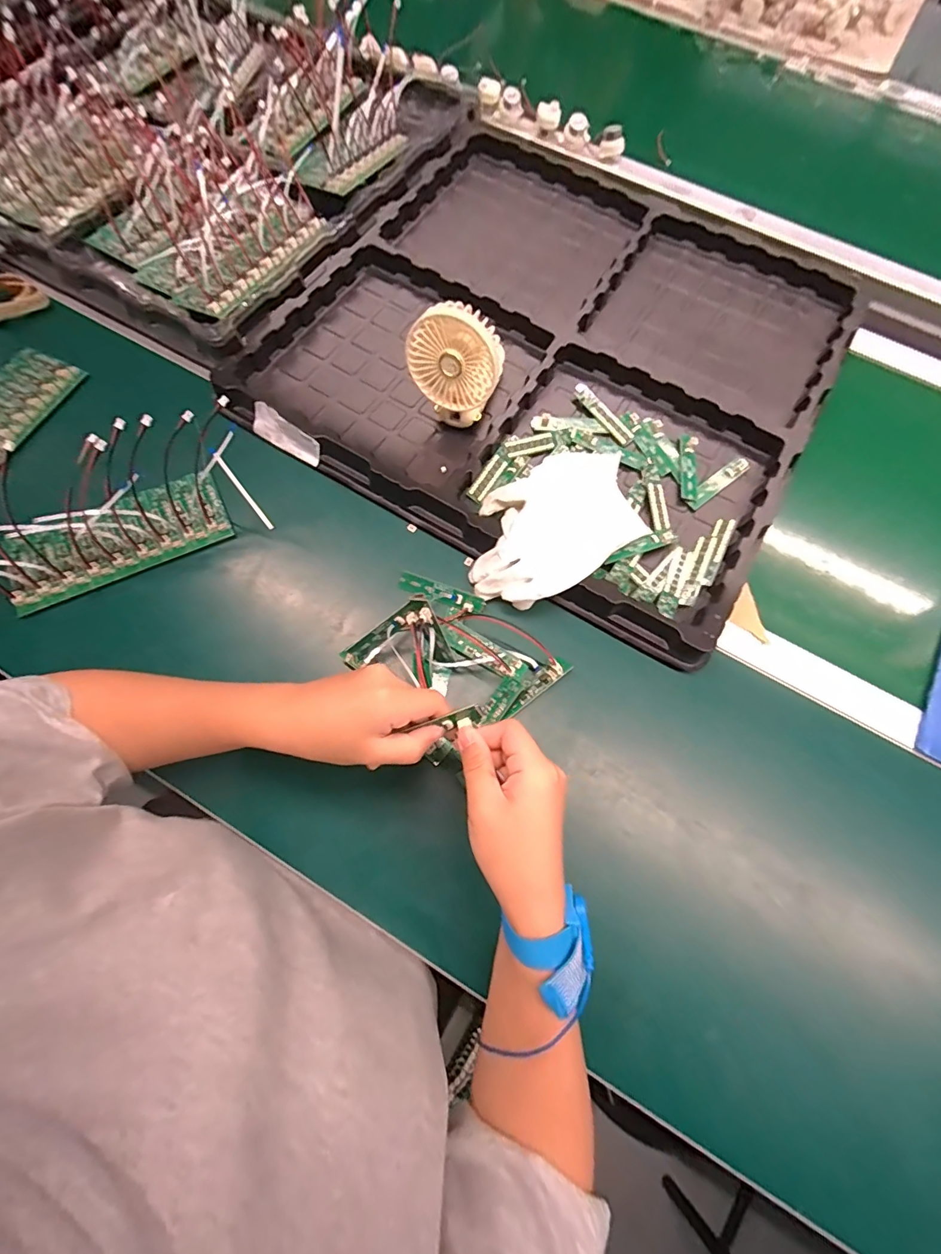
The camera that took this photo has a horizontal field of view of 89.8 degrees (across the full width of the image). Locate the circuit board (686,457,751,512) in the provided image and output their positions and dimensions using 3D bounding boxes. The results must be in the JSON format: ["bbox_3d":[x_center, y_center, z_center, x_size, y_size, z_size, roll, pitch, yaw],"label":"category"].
[{"bbox_3d":[0.256,-0.150,0.489,0.085,0.007,0.019,-36,77,-12],"label":"circuit board"}]

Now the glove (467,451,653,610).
[{"bbox_3d":[0.076,-0.096,0.449,0.183,0.036,0.121,-36,77,-13],"label":"glove"}]

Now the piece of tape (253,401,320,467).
[{"bbox_3d":[-0.185,-0.193,0.473,0.076,0.032,0.017,33,74,8],"label":"piece of tape"}]

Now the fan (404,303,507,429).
[{"bbox_3d":[-0.014,-0.243,0.454,0.085,0.111,0.037,13,72,2],"label":"fan"}]

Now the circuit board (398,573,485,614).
[{"bbox_3d":[-0.027,-0.031,0.446,0.081,0.012,0.014,19,72,4],"label":"circuit board"}]

